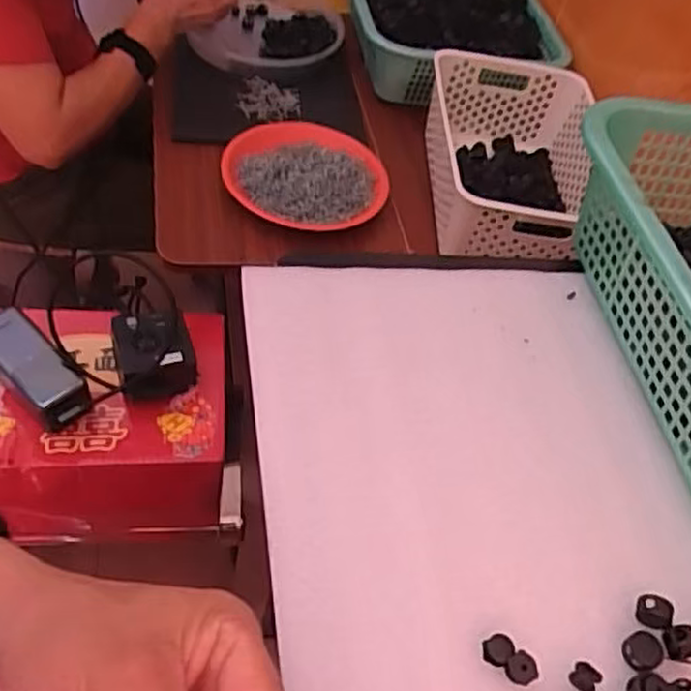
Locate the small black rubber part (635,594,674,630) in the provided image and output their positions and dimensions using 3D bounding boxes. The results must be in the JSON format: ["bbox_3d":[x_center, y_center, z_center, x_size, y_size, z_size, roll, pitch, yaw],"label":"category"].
[{"bbox_3d":[0.153,0.133,0.362,0.015,0.011,0.013,19,51,9],"label":"small black rubber part"}]

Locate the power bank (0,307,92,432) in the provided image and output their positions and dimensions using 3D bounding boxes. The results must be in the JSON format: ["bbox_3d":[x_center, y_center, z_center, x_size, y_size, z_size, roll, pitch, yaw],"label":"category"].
[{"bbox_3d":[-0.310,0.022,0.721,0.142,0.043,0.054,44,58,10],"label":"power bank"}]

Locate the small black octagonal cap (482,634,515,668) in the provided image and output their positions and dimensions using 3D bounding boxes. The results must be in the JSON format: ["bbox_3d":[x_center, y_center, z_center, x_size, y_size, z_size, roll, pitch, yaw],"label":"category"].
[{"bbox_3d":[0.072,0.144,0.343,0.013,0.009,0.013,-34,62,-29],"label":"small black octagonal cap"}]

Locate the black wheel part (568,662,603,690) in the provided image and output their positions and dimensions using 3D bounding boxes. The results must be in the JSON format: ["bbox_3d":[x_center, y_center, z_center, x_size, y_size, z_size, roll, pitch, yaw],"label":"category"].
[{"bbox_3d":[0.112,0.155,0.339,0.013,0.008,0.012,3,51,-4],"label":"black wheel part"}]

